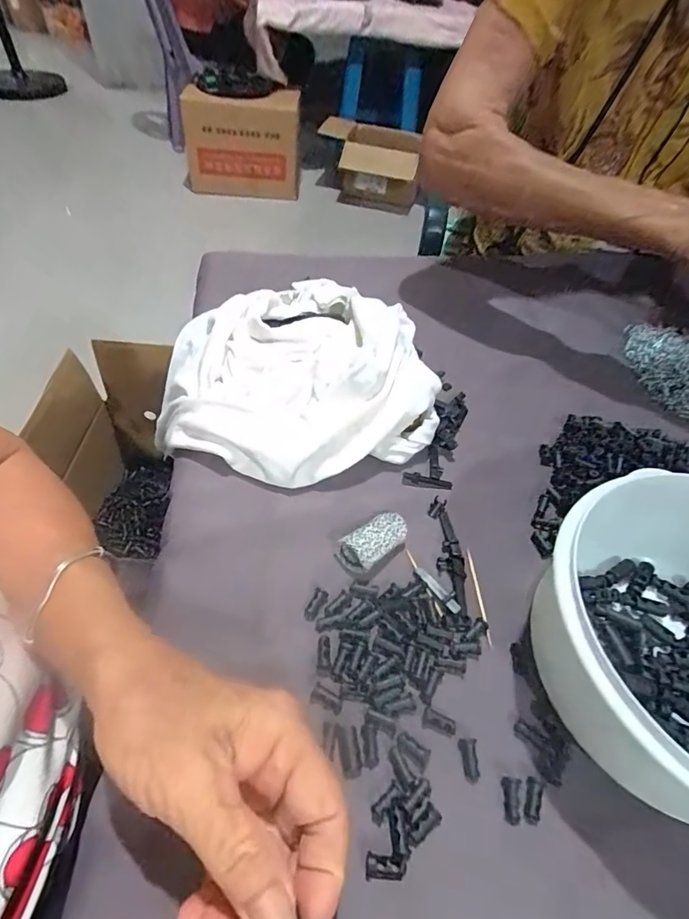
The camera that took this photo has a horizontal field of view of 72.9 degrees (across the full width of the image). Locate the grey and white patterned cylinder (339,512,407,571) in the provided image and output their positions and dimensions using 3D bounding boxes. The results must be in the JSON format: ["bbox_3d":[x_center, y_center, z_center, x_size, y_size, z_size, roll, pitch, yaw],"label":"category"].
[{"bbox_3d":[0.021,0.050,0.294,0.043,0.016,0.025,-33,58,-26],"label":"grey and white patterned cylinder"}]

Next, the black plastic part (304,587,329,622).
[{"bbox_3d":[-0.017,0.085,0.271,0.008,0.005,0.019,25,67,18],"label":"black plastic part"}]

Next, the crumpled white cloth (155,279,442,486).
[{"bbox_3d":[-0.045,-0.080,0.374,0.216,0.056,0.213,-13,52,-12],"label":"crumpled white cloth"}]

